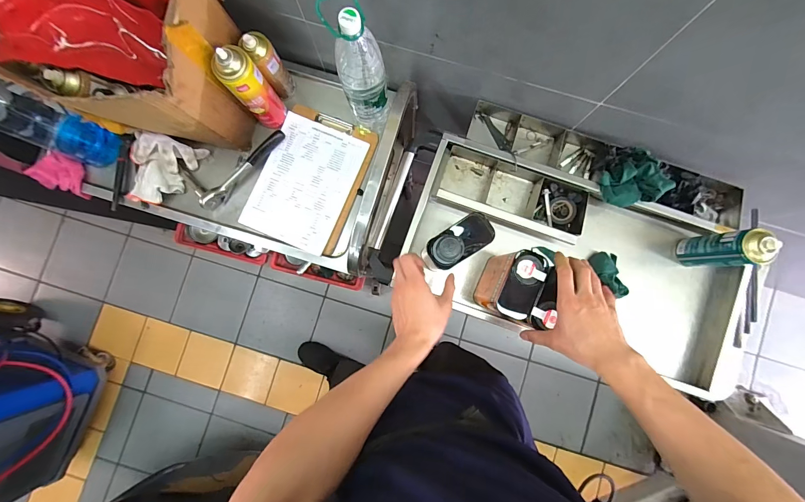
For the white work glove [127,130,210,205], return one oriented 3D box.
[{"bbox_3d":[-0.561,-0.191,0.799,0.117,0.062,0.180,31,86,3],"label":"white work glove"}]

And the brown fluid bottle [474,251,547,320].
[{"bbox_3d":[0.201,0.062,0.673,0.064,0.194,0.113,22,86,3],"label":"brown fluid bottle"}]

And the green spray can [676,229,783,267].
[{"bbox_3d":[0.618,-0.001,0.683,0.056,0.191,0.064,-6,85,0],"label":"green spray can"}]

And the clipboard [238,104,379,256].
[{"bbox_3d":[-0.213,-0.170,0.825,0.225,0.021,0.314,24,85,3],"label":"clipboard"}]

